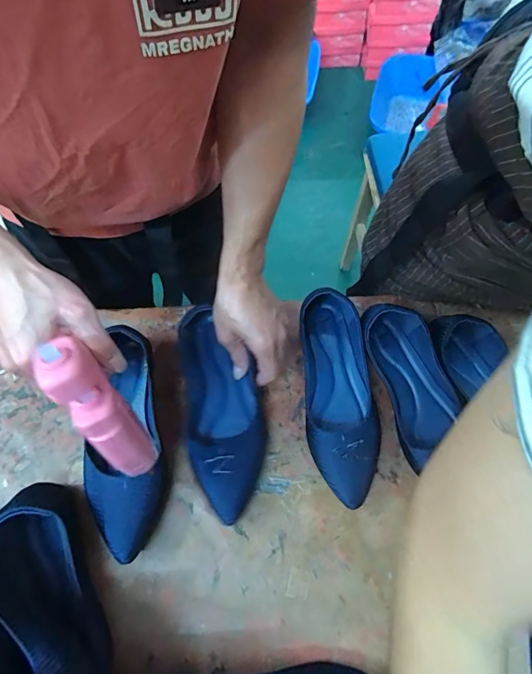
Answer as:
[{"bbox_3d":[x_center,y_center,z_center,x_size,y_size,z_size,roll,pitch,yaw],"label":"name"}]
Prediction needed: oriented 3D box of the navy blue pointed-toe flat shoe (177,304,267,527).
[{"bbox_3d":[-0.056,0.077,0.473,0.095,0.042,0.263,-15,66,-6],"label":"navy blue pointed-toe flat shoe"}]

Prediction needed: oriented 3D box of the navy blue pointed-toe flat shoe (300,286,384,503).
[{"bbox_3d":[0.092,0.060,0.470,0.092,0.053,0.268,-1,63,1],"label":"navy blue pointed-toe flat shoe"}]

